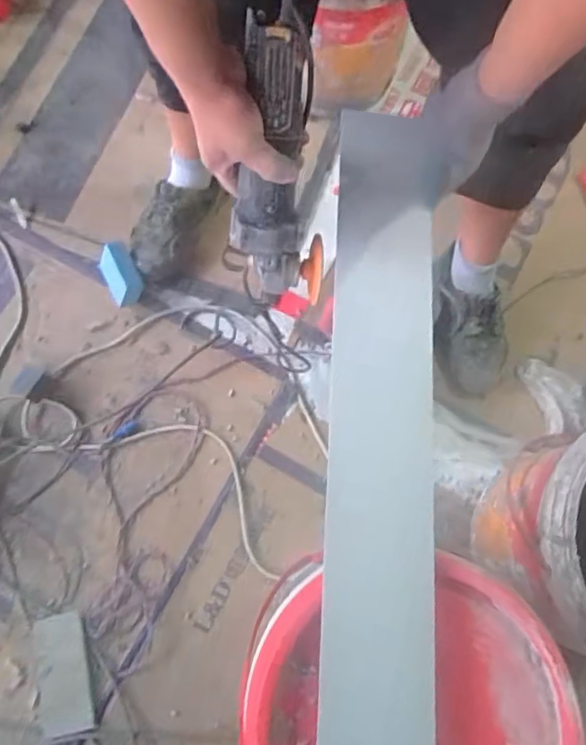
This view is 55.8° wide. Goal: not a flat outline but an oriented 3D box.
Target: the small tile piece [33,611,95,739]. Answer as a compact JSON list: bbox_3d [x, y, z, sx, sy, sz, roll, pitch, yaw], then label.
[{"bbox_3d":[-0.339,0.441,0.810,0.075,0.008,0.158,-12,75,-7],"label":"small tile piece"}]

